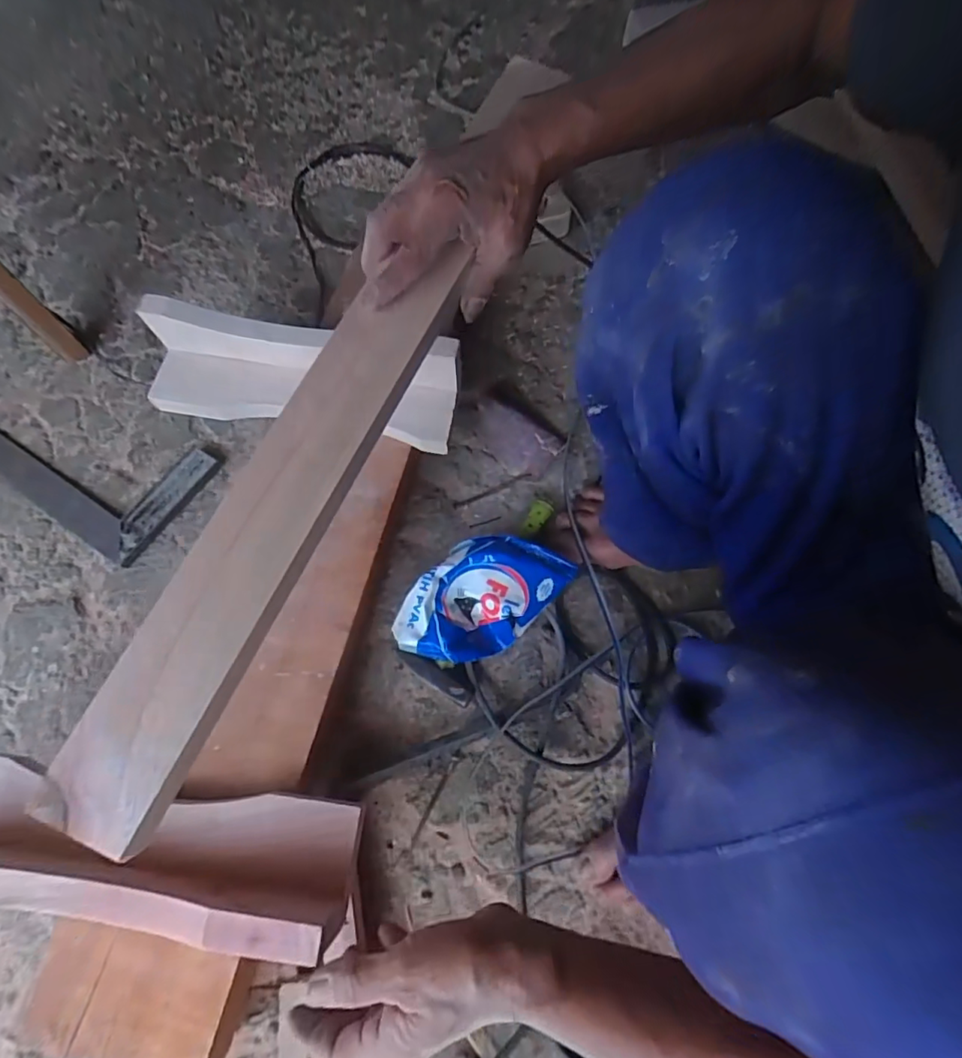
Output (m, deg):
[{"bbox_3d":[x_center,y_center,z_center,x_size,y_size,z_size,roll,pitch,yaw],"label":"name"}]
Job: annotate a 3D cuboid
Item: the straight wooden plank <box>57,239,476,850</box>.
[{"bbox_3d":[-0.121,-0.023,0.338,0.059,0.023,0.408,24,72,8],"label":"straight wooden plank"}]

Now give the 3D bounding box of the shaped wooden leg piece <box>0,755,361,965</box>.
[{"bbox_3d":[-0.261,0.239,0.405,0.320,0.067,0.086,7,69,1],"label":"shaped wooden leg piece"}]

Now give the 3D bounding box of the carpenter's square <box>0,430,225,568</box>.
[{"bbox_3d":[-0.493,-0.104,0.650,0.338,0.015,0.154,31,72,10],"label":"carpenter's square"}]

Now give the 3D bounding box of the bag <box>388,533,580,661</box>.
[{"bbox_3d":[-0.001,0.073,0.568,0.177,0.051,0.112,-42,75,-15],"label":"bag"}]

